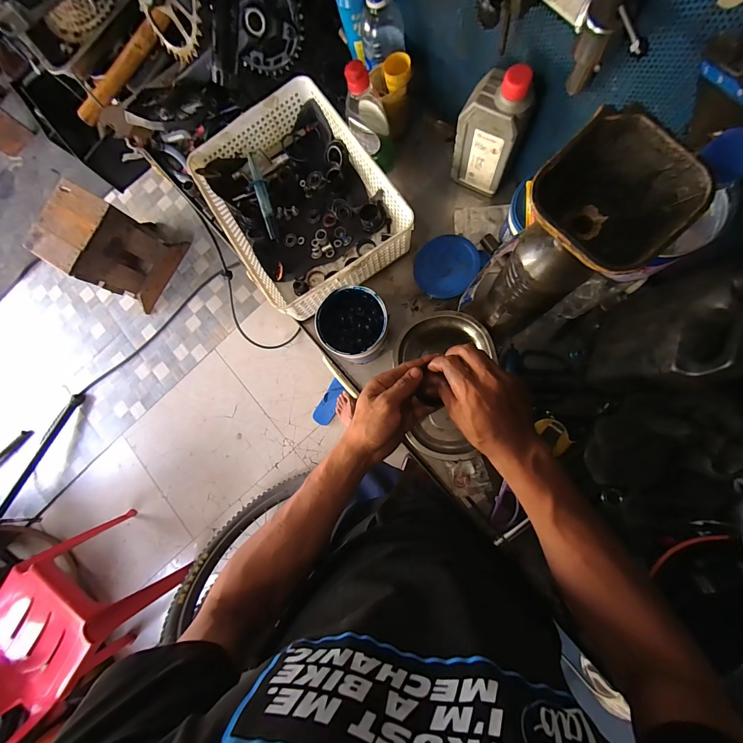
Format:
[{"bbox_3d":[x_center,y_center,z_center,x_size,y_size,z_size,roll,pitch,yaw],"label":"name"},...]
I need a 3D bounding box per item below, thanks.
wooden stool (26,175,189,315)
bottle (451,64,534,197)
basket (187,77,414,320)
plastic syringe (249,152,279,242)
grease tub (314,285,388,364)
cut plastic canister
[{"bbox_3d":[-1.111,-0.529,1.426,0.241,0.427,0.360,30,89,10],"label":"wooden stool"},{"bbox_3d":[0.162,-0.324,0.460,0.080,0.181,0.048,34,90,10],"label":"bottle"},{"bbox_3d":[-0.115,-0.277,0.548,0.249,0.085,0.327,-33,80,4],"label":"basket"},{"bbox_3d":[-0.185,-0.295,0.565,0.026,0.017,0.137,-14,100,4],"label":"plastic syringe"},{"bbox_3d":[-0.026,-0.069,0.512,0.100,0.091,0.099,-1,84,8],"label":"grease tub"},{"bbox_3d":[0.164,-0.116,0.241,0.091,0.059,0.092,44,92,10],"label":"cut plastic canister"}]

